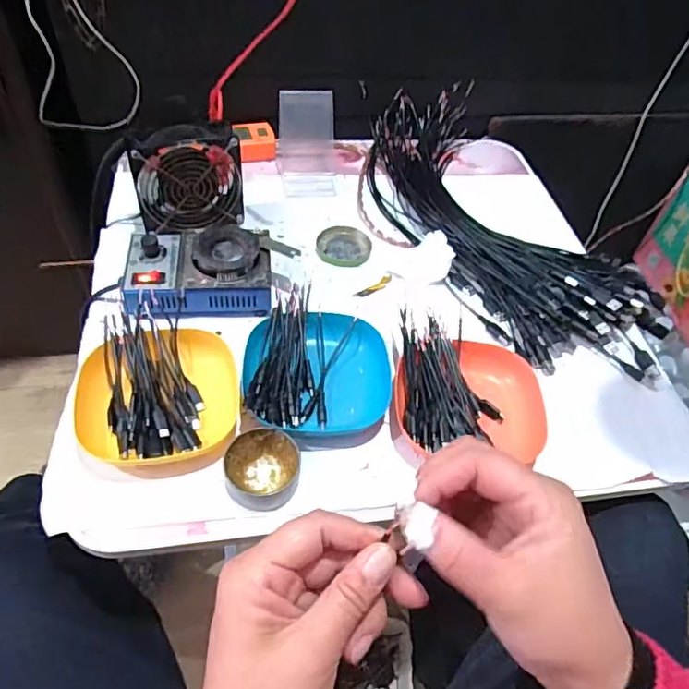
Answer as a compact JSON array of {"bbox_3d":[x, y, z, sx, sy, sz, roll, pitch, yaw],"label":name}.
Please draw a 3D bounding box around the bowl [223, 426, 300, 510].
[{"bbox_3d":[-0.069,0.104,0.480,0.060,0.029,0.064,3,52,-4],"label":"bowl"}]

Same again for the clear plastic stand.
[{"bbox_3d":[-0.048,-0.271,0.762,0.077,0.098,0.096,-2,52,-8],"label":"clear plastic stand"}]

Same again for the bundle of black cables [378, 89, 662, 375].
[{"bbox_3d":[0.192,-0.155,0.716,0.218,0.049,0.501,-22,57,-21],"label":"bundle of black cables"}]

